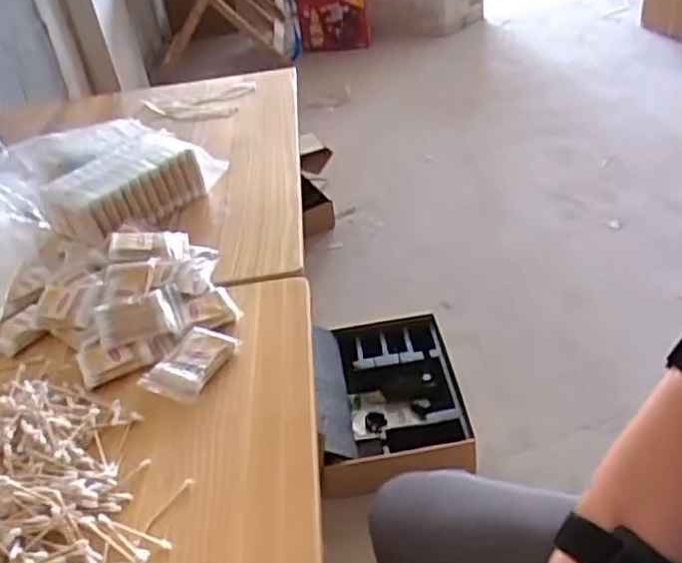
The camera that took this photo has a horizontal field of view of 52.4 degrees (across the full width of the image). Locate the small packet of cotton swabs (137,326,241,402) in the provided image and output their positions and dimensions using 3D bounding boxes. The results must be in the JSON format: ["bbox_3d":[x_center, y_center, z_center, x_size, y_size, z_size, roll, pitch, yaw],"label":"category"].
[{"bbox_3d":[-0.155,0.081,0.718,0.062,0.018,0.092,12,41,28],"label":"small packet of cotton swabs"}]

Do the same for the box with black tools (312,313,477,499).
[{"bbox_3d":[0.096,0.205,1.300,0.252,0.082,0.370,-5,37,0],"label":"box with black tools"}]

